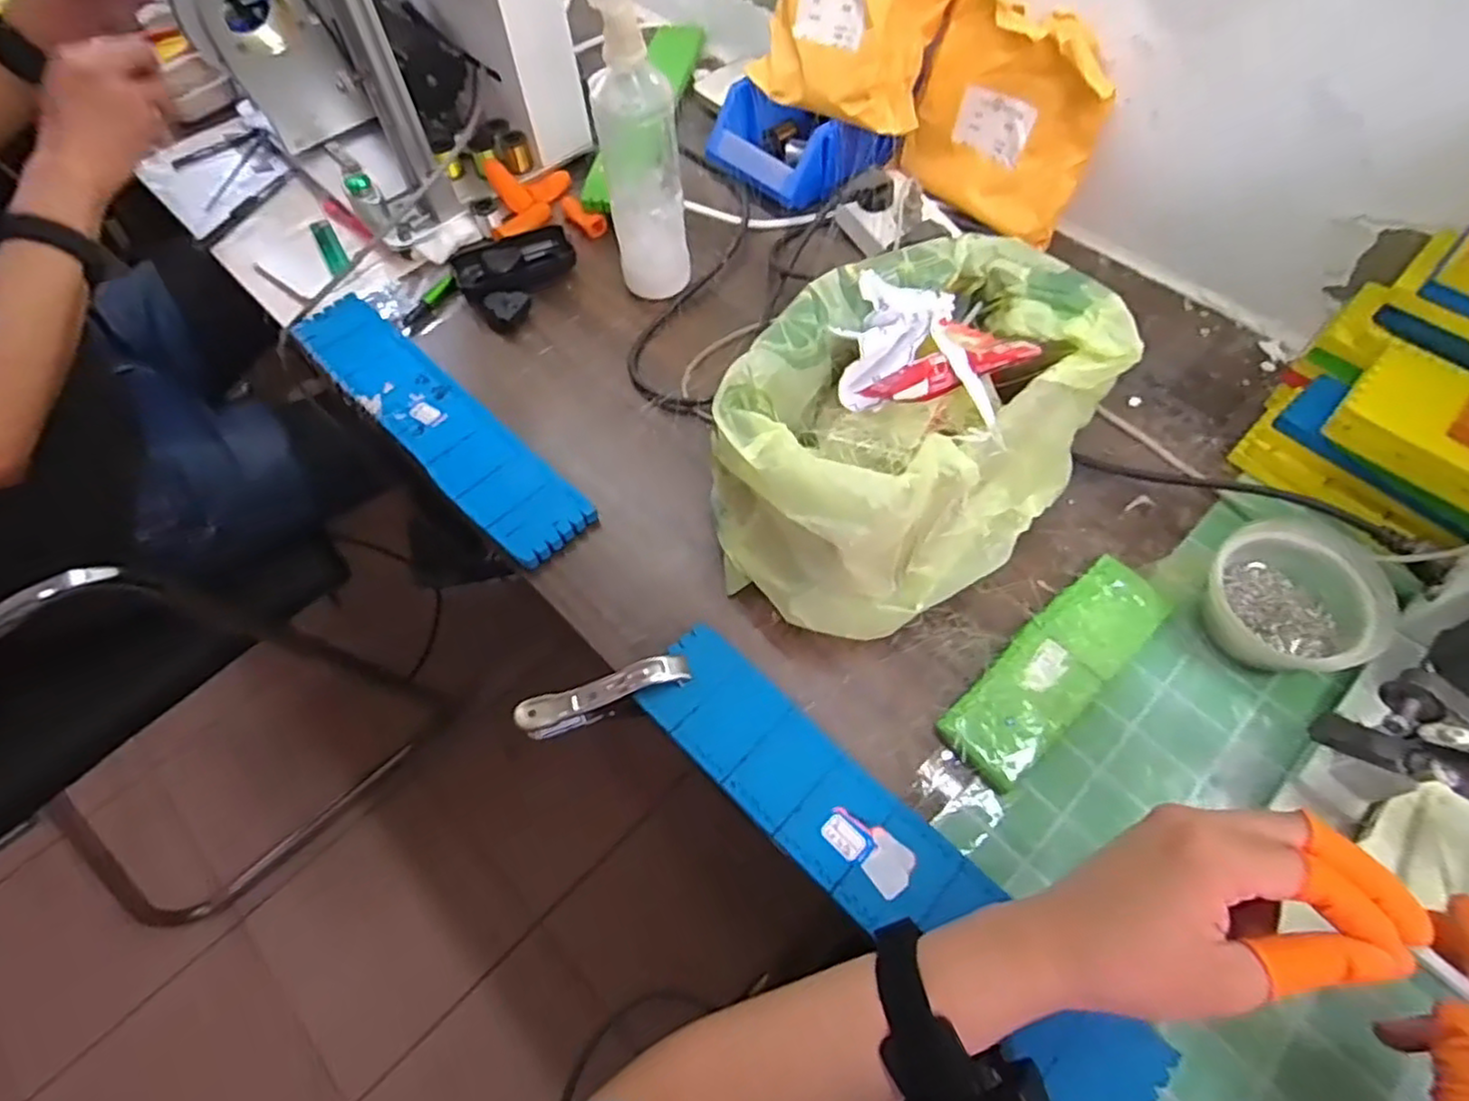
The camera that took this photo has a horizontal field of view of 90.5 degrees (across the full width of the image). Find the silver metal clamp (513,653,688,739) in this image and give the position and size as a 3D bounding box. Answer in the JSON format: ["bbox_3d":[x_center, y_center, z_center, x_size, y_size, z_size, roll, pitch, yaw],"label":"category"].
[{"bbox_3d":[-0.086,0.097,0.485,0.114,0.039,0.021,-15,61,-6],"label":"silver metal clamp"}]

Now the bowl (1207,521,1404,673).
[{"bbox_3d":[0.354,0.031,0.465,0.089,0.054,0.094,-1,60,2],"label":"bowl"}]

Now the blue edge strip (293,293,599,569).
[{"bbox_3d":[-0.251,-0.112,0.601,0.349,0.016,0.070,40,69,22],"label":"blue edge strip"}]

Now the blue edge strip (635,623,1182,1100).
[{"bbox_3d":[0.079,0.175,0.422,0.068,0.016,0.338,-41,66,-19],"label":"blue edge strip"}]

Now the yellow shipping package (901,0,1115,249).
[{"bbox_3d":[0.235,-0.378,0.640,0.016,0.163,0.168,-36,66,-26],"label":"yellow shipping package"}]

